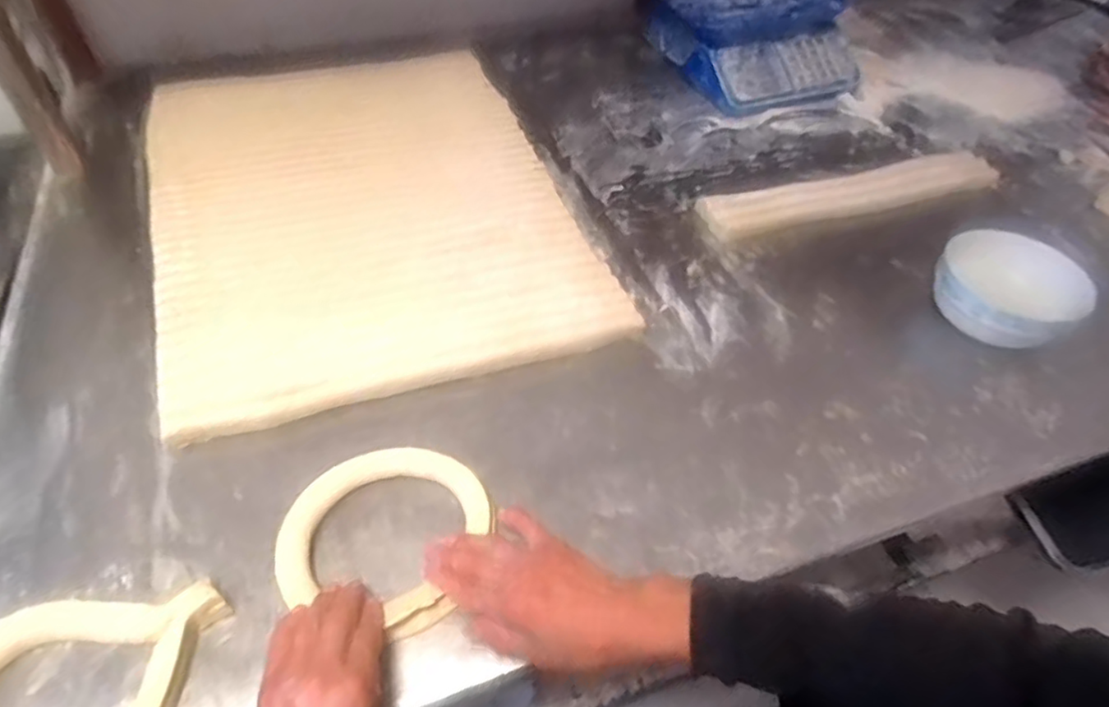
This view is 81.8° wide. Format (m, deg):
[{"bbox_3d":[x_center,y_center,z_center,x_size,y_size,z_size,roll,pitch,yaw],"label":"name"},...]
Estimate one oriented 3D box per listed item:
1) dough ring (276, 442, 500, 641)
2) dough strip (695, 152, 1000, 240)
[{"bbox_3d":[-0.139,0.146,0.533,0.152,0.022,0.157,2,48,-2],"label":"dough ring"},{"bbox_3d":[0.420,-0.219,0.876,0.460,0.021,0.103,-14,51,-16],"label":"dough strip"}]

